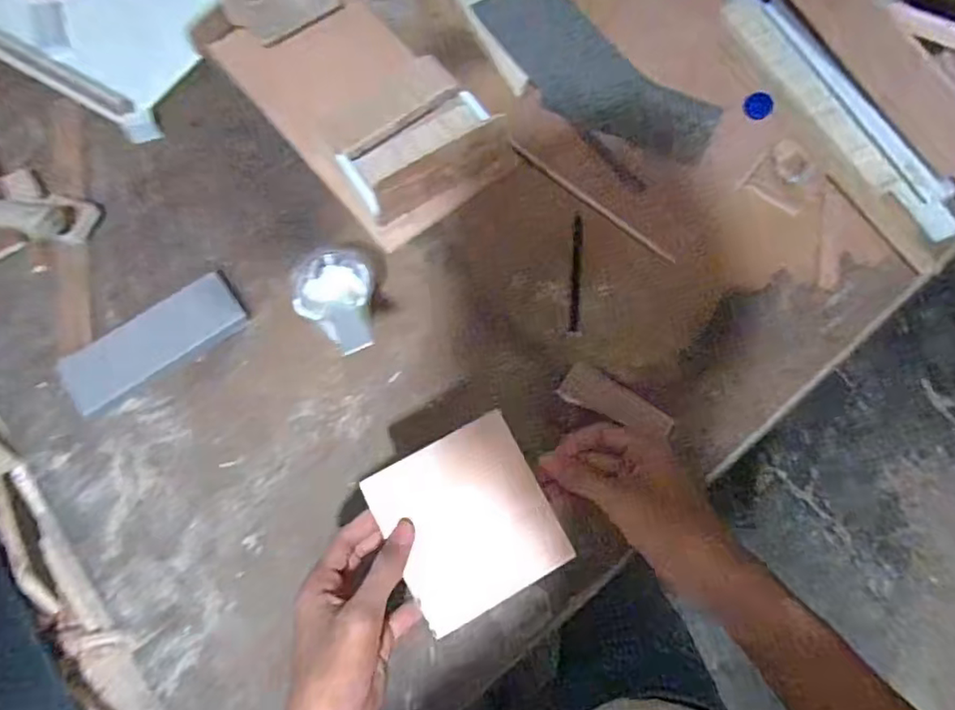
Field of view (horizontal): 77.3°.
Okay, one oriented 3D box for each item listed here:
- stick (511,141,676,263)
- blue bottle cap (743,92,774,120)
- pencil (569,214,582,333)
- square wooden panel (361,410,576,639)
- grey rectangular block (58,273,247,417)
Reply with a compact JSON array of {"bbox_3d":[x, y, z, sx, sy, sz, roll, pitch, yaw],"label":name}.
[{"bbox_3d":[0.123,-0.167,0.647,0.214,0.007,0.011,39,75,10],"label":"stick"},{"bbox_3d":[0.325,-0.289,0.690,0.031,0.011,0.031,1,72,-2],"label":"blue bottle cap"},{"bbox_3d":[0.104,-0.087,0.630,0.010,0.005,0.131,5,72,0],"label":"pencil"},{"bbox_3d":[-0.006,0.114,0.415,0.108,0.007,0.114,-28,81,-5],"label":"square wooden panel"},{"bbox_3d":[-0.314,-0.014,0.580,0.168,0.015,0.063,-36,77,-12],"label":"grey rectangular block"}]

